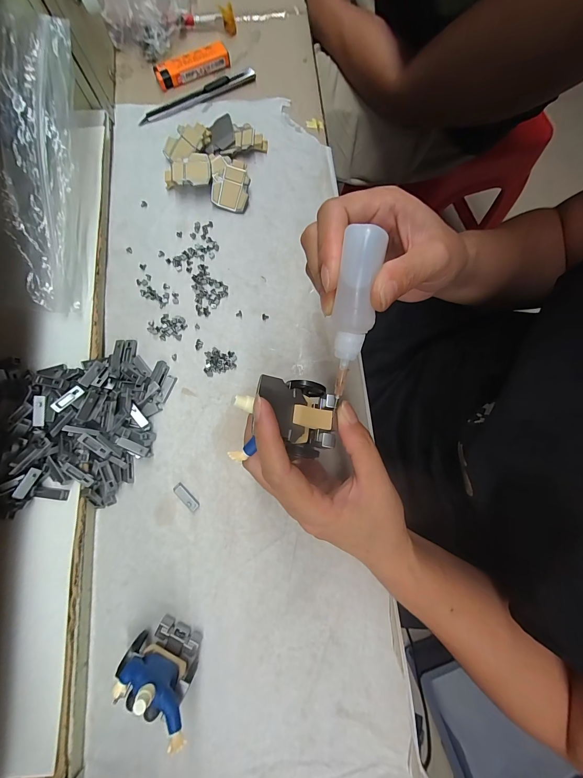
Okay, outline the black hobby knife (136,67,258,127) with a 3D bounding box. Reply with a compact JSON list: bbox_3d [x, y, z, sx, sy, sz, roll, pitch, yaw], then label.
[{"bbox_3d":[-0.098,-0.305,0.326,0.128,0.014,0.011,-22,79,-4],"label":"black hobby knife"}]

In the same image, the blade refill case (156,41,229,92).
[{"bbox_3d":[-0.106,-0.343,0.330,0.079,0.016,0.019,-24,79,-5],"label":"blade refill case"}]

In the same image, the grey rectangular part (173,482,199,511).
[{"bbox_3d":[-0.085,0.087,0.251,0.025,0.004,0.008,43,82,8],"label":"grey rectangular part"}]

